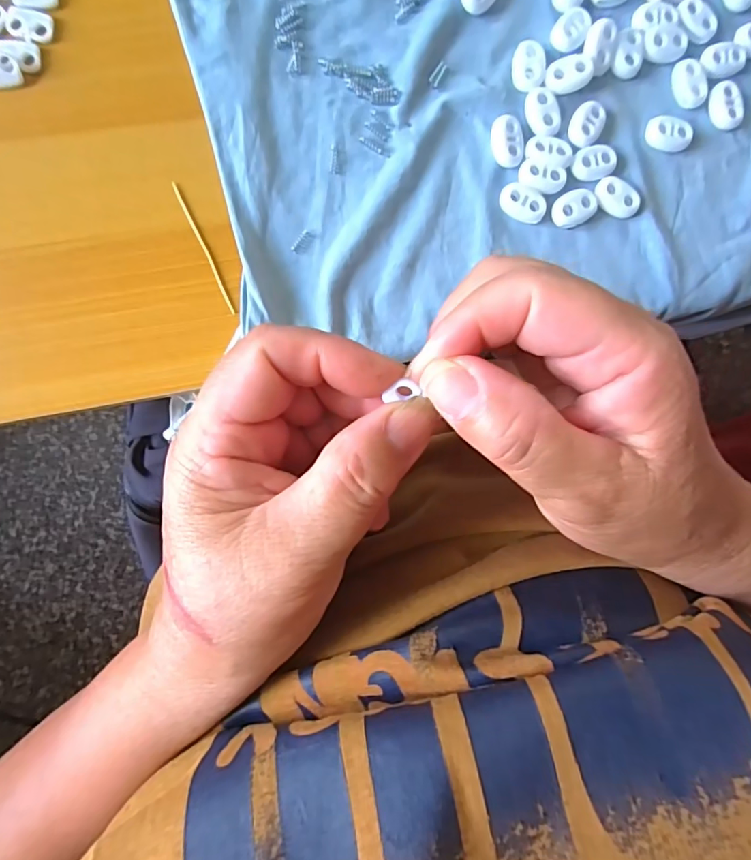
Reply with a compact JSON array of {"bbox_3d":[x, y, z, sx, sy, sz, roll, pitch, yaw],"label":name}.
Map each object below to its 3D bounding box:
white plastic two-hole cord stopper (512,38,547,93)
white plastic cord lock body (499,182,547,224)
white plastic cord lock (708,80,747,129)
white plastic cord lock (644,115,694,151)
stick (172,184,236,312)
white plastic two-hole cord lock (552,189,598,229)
[{"bbox_3d":[0.073,-0.171,0.234,0.015,0.004,0.023,5,90,-6],"label":"white plastic two-hole cord stopper"},{"bbox_3d":[0.070,-0.107,0.235,0.023,0.004,0.015,23,88,-6],"label":"white plastic cord lock body"},{"bbox_3d":[0.173,-0.160,0.246,0.015,0.004,0.022,-10,91,-6],"label":"white plastic cord lock"},{"bbox_3d":[0.144,-0.145,0.243,0.023,0.004,0.016,7,90,-6],"label":"white plastic cord lock"},{"bbox_3d":[-0.076,-0.081,0.221,0.004,0.004,0.062,-24,93,-5],"label":"stick"},{"bbox_3d":[0.095,-0.106,0.236,0.022,0.004,0.015,-26,93,-5],"label":"white plastic two-hole cord lock"}]

